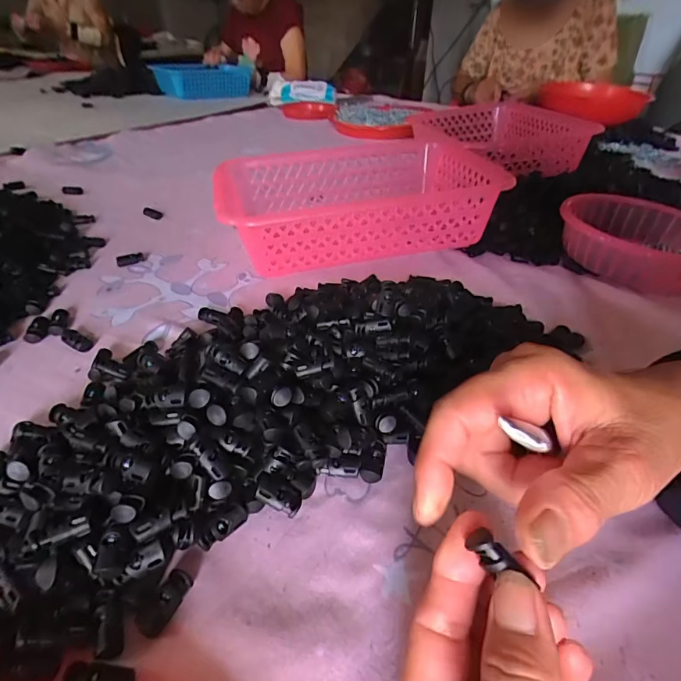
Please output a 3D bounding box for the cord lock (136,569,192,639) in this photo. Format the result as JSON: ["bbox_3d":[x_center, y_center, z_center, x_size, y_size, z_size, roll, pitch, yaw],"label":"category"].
[{"bbox_3d":[-0.083,0.122,0.209,0.014,0.007,0.027,14,38,15],"label":"cord lock"}]

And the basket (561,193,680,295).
[{"bbox_3d":[0.327,-0.112,0.492,0.157,0.047,0.160,24,42,27],"label":"basket"}]

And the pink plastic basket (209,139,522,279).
[{"bbox_3d":[0.013,-0.169,0.532,0.297,0.081,0.209,-6,38,-11],"label":"pink plastic basket"}]

